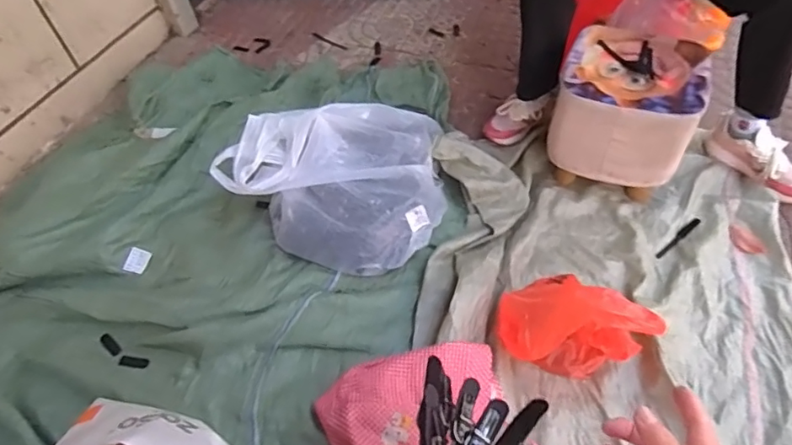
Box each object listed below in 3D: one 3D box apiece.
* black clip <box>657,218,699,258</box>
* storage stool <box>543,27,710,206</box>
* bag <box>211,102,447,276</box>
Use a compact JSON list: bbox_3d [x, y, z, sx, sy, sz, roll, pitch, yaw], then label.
[{"bbox_3d":[0.567,0.031,1.082,0.128,0.017,0.015,-34,57,-19],"label":"black clip"},{"bbox_3d":[0.465,-0.216,1.121,0.248,0.244,0.253,15,54,18],"label":"storage stool"},{"bbox_3d":[-0.126,-0.095,1.117,0.439,0.176,0.331,11,54,14],"label":"bag"}]

